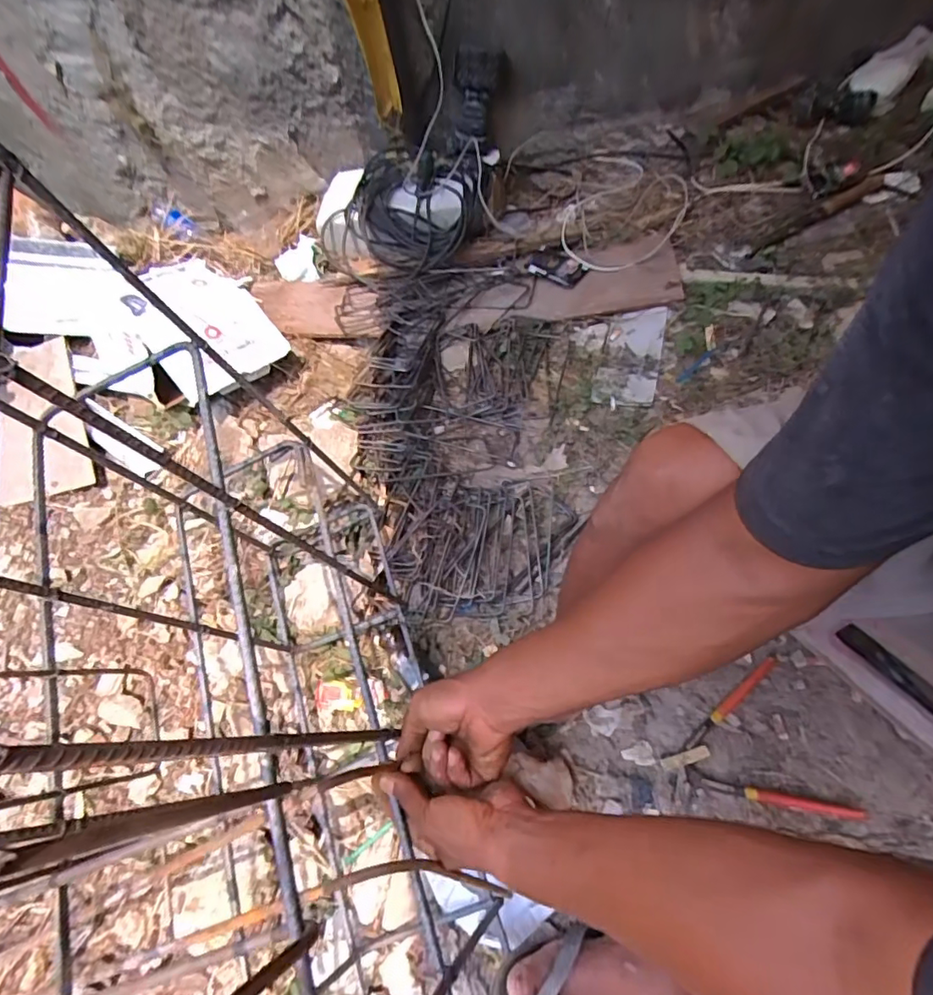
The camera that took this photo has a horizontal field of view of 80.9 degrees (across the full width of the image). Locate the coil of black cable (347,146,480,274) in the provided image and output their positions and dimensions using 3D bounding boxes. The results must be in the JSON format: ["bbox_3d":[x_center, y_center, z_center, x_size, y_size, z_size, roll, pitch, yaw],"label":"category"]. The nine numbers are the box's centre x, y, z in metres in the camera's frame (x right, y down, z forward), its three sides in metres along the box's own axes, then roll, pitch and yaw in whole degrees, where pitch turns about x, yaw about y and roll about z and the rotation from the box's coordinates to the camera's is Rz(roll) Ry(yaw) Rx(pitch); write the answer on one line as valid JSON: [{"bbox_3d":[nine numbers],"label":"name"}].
[{"bbox_3d":[-0.115,-0.633,1.201,0.296,0.080,0.272,-1,84,7],"label":"coil of black cable"}]

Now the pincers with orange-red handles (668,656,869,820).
[{"bbox_3d":[0.353,0.333,0.689,0.188,0.033,0.175,-17,59,-1],"label":"pincers with orange-red handles"}]

